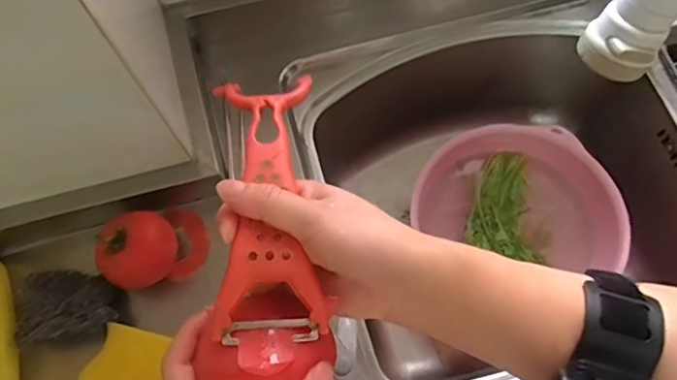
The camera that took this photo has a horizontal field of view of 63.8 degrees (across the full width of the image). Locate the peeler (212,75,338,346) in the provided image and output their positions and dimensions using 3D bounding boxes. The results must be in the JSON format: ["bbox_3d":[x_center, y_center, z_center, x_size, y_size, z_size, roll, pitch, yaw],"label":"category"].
[{"bbox_3d":[-0.040,0.000,0.306,0.059,0.028,0.163,-6,63,-1],"label":"peeler"}]

